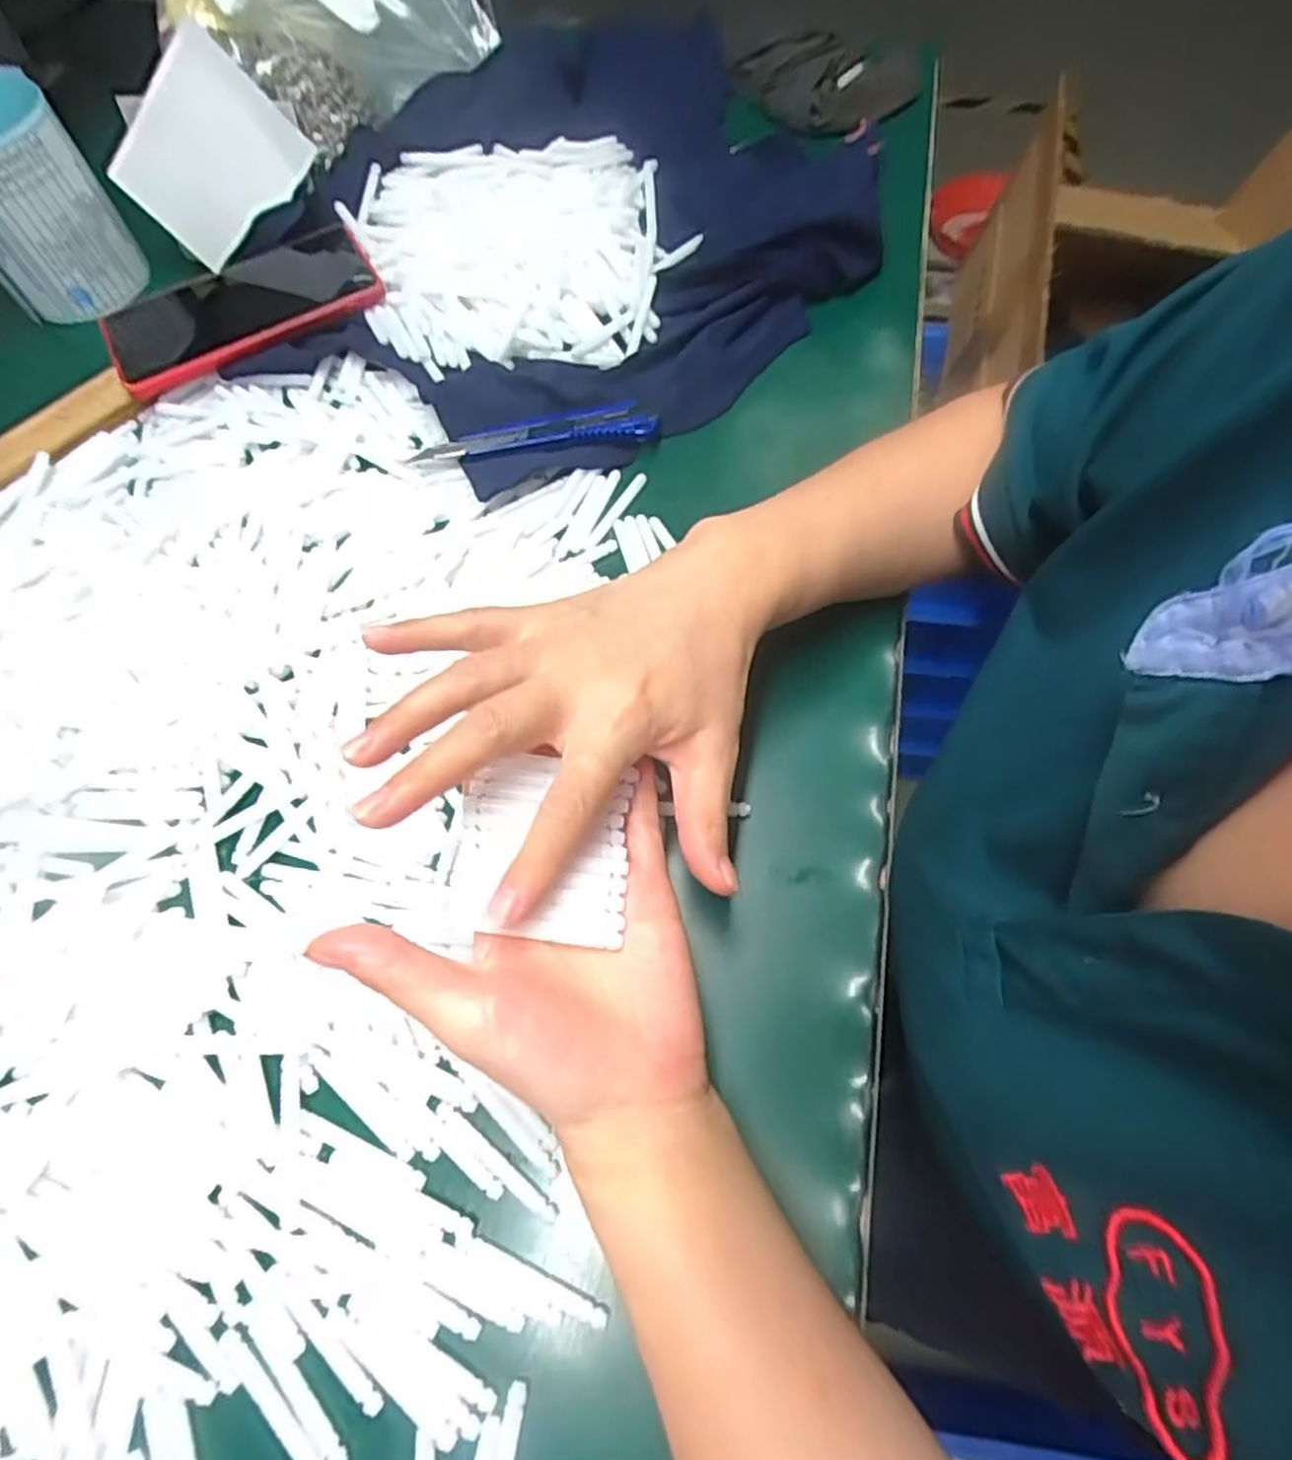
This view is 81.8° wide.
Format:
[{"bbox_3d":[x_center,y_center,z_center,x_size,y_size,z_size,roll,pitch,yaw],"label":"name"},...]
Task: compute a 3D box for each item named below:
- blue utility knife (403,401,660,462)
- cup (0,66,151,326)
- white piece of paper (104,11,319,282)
[{"bbox_3d":[-0.064,-0.172,0.427,0.137,0.013,0.029,-7,65,-2],"label":"blue utility knife"},{"bbox_3d":[-0.392,-0.337,0.472,0.091,0.095,0.079,-36,70,-15],"label":"cup"},{"bbox_3d":[-0.276,-0.360,0.472,0.112,0.089,0.008,-33,28,28],"label":"white piece of paper"}]

